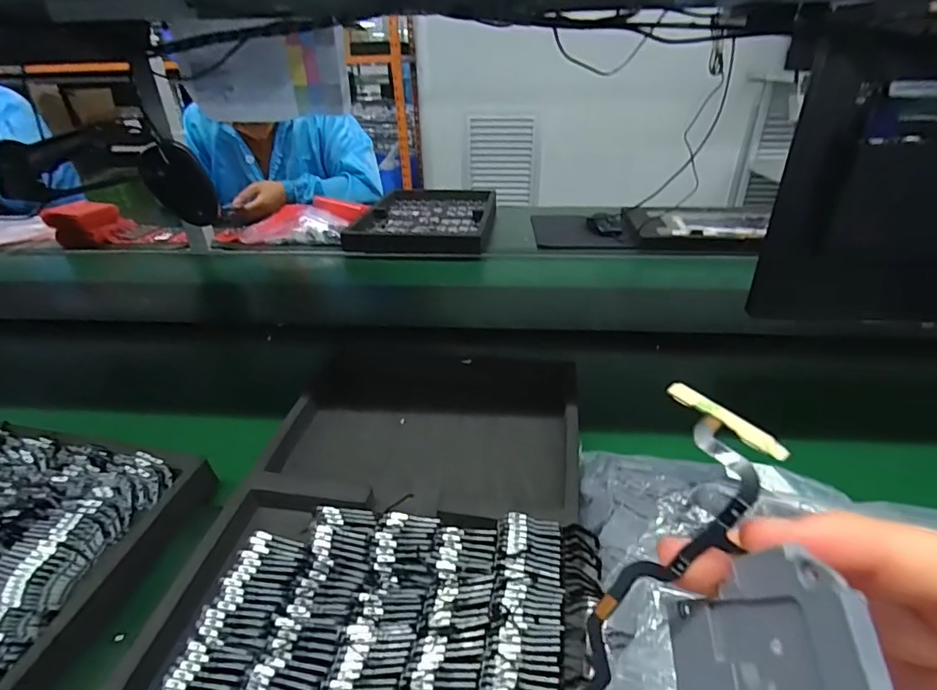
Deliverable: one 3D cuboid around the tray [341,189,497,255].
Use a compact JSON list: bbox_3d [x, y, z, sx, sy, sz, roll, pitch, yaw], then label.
[{"bbox_3d":[-0.090,-0.324,1.200,0.305,0.048,0.482,1,31,5],"label":"tray"}]

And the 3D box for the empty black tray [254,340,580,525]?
[{"bbox_3d":[-0.038,0.079,0.508,0.291,0.041,0.241,3,32,8],"label":"empty black tray"}]

